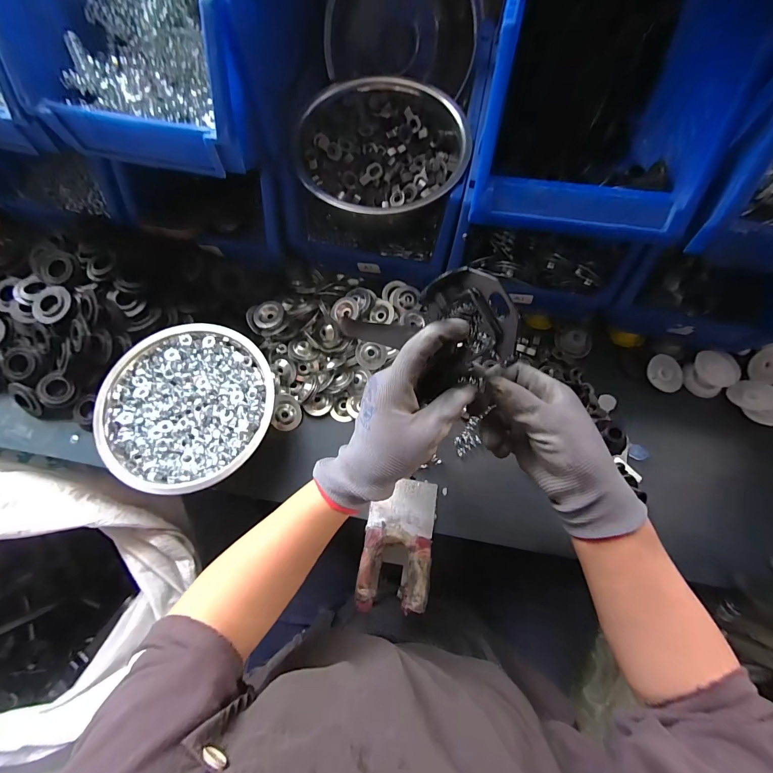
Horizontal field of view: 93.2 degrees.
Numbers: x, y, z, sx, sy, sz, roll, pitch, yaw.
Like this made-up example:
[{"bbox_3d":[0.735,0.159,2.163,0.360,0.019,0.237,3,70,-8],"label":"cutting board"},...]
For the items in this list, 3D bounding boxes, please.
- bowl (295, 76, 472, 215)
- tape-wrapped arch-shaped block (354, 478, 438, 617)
[{"bbox_3d":[-0.004,-0.279,0.422,0.189,0.060,0.173,0,71,0],"label":"bowl"},{"bbox_3d":[0.014,0.170,0.403,0.074,0.033,0.132,9,72,3],"label":"tape-wrapped arch-shaped block"}]

